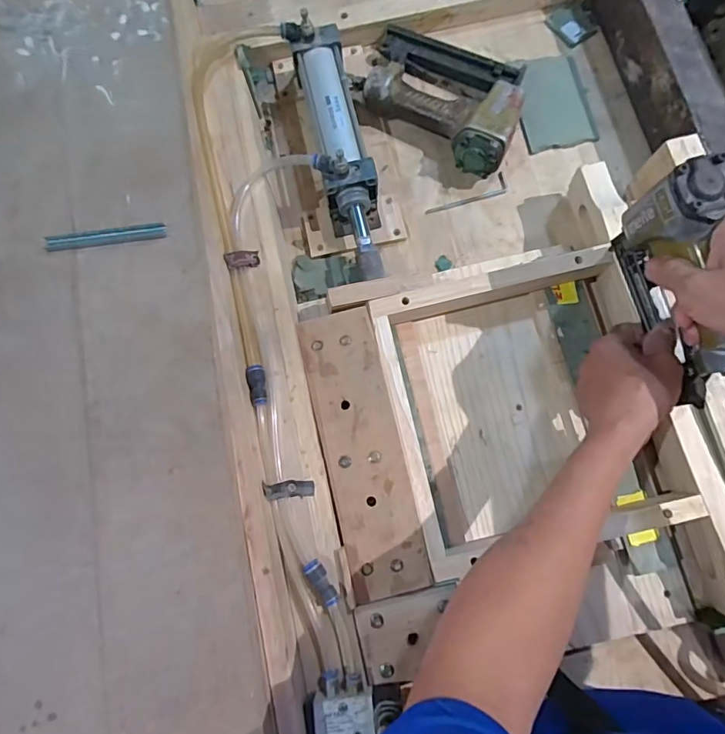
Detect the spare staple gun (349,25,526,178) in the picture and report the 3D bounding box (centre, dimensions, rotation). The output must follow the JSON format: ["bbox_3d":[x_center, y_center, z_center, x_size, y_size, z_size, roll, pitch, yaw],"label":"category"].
[{"bbox_3d":[0.094,-0.346,0.602,0.215,0.062,0.146,24,80,6],"label":"spare staple gun"}]

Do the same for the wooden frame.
[{"bbox_3d":[0.168,0.042,0.507,0.265,0.055,0.289,-13,79,-1],"label":"wooden frame"}]

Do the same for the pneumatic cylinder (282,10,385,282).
[{"bbox_3d":[-0.024,-0.253,0.567,0.070,0.083,0.317,-15,79,-2],"label":"pneumatic cylinder"}]

